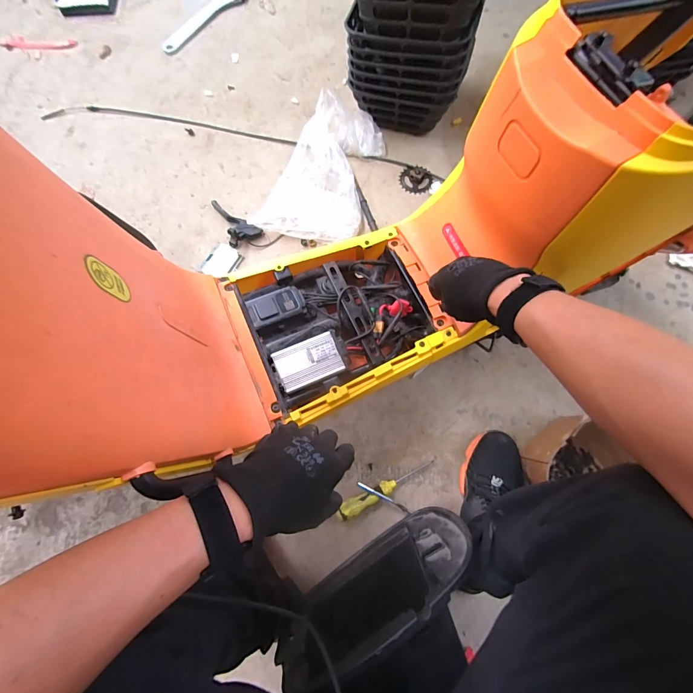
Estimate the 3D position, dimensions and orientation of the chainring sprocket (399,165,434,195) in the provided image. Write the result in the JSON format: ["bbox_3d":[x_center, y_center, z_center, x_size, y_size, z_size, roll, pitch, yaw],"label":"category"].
[{"bbox_3d":[0.176,-0.429,0.889,0.083,0.013,0.080,0,72,0],"label":"chainring sprocket"}]

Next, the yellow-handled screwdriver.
[{"bbox_3d":[0.077,0.265,0.651,0.198,0.032,0.027,-26,74,-8],"label":"yellow-handled screwdriver"}]

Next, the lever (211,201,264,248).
[{"bbox_3d":[-0.274,-0.316,0.836,0.082,0.040,0.155,-31,75,-10],"label":"lever"}]

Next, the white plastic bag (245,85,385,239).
[{"bbox_3d":[-0.053,-0.452,0.852,0.245,0.101,0.387,16,73,5],"label":"white plastic bag"}]

